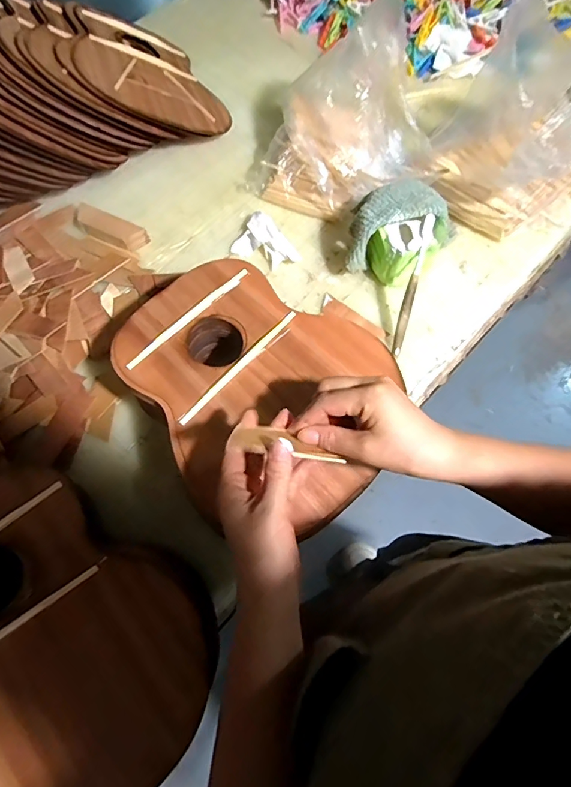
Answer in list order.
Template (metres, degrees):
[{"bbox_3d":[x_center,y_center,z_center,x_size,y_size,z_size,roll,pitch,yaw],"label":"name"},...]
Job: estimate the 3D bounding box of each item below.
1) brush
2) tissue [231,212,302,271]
[{"bbox_3d":[0.164,-0.138,0.600,0.013,0.014,0.177,13,103,4],"label":"brush"},{"bbox_3d":[-0.025,-0.217,0.673,0.093,0.028,0.064,36,72,12],"label":"tissue"}]

